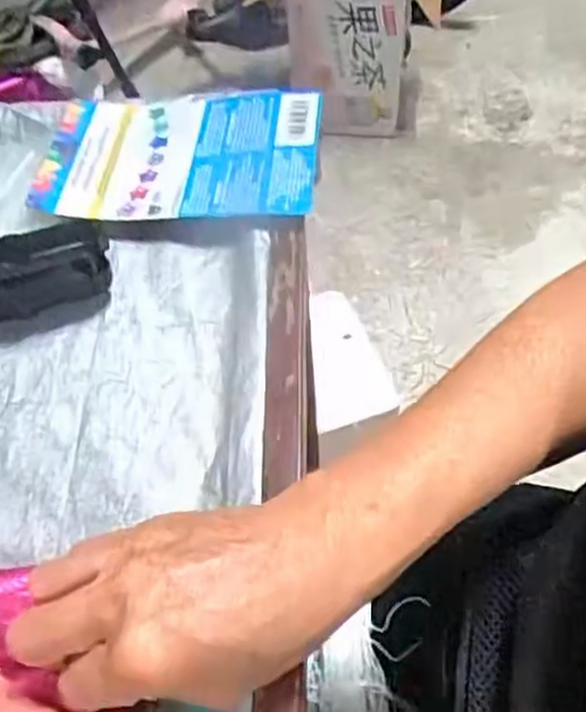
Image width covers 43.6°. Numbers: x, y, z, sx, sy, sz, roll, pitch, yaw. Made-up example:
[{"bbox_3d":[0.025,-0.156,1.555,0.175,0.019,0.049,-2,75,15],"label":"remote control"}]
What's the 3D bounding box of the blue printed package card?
[{"bbox_3d":[-0.075,-0.138,0.488,0.181,0.019,0.112,1,55,6],"label":"blue printed package card"}]

